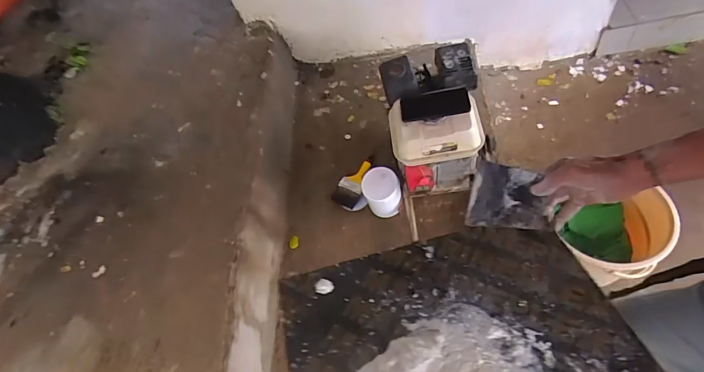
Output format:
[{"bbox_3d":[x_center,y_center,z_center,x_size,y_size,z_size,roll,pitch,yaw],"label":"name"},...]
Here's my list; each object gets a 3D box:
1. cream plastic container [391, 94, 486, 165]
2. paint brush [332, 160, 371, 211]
[{"bbox_3d":[0.228,-0.161,1.087,0.245,0.110,0.177,-11,60,12],"label":"cream plastic container"},{"bbox_3d":[0.000,-0.009,1.433,0.101,0.032,0.182,8,58,25],"label":"paint brush"}]

